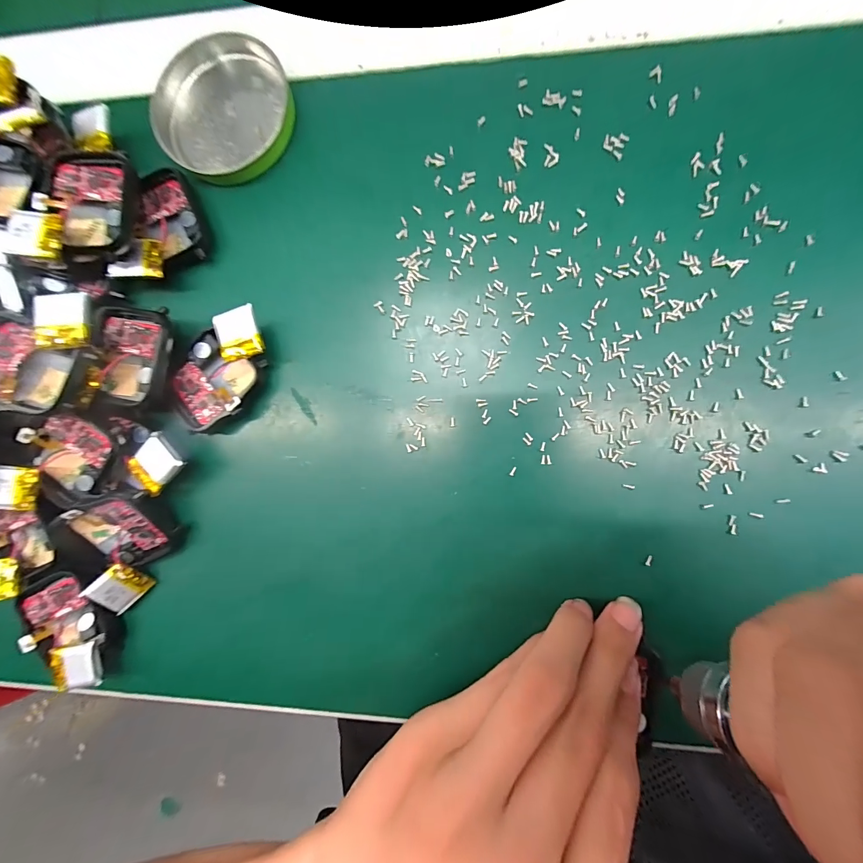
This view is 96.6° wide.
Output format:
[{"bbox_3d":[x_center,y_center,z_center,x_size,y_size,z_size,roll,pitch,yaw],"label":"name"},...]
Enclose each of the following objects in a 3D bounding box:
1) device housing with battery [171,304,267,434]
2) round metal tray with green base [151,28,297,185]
[{"bbox_3d":[-0.095,-0.028,0.175,0.035,0.018,0.057,36,91,7],"label":"device housing with battery"},{"bbox_3d":[-0.098,-0.153,0.182,0.066,0.016,0.062,0,87,6],"label":"round metal tray with green base"}]

